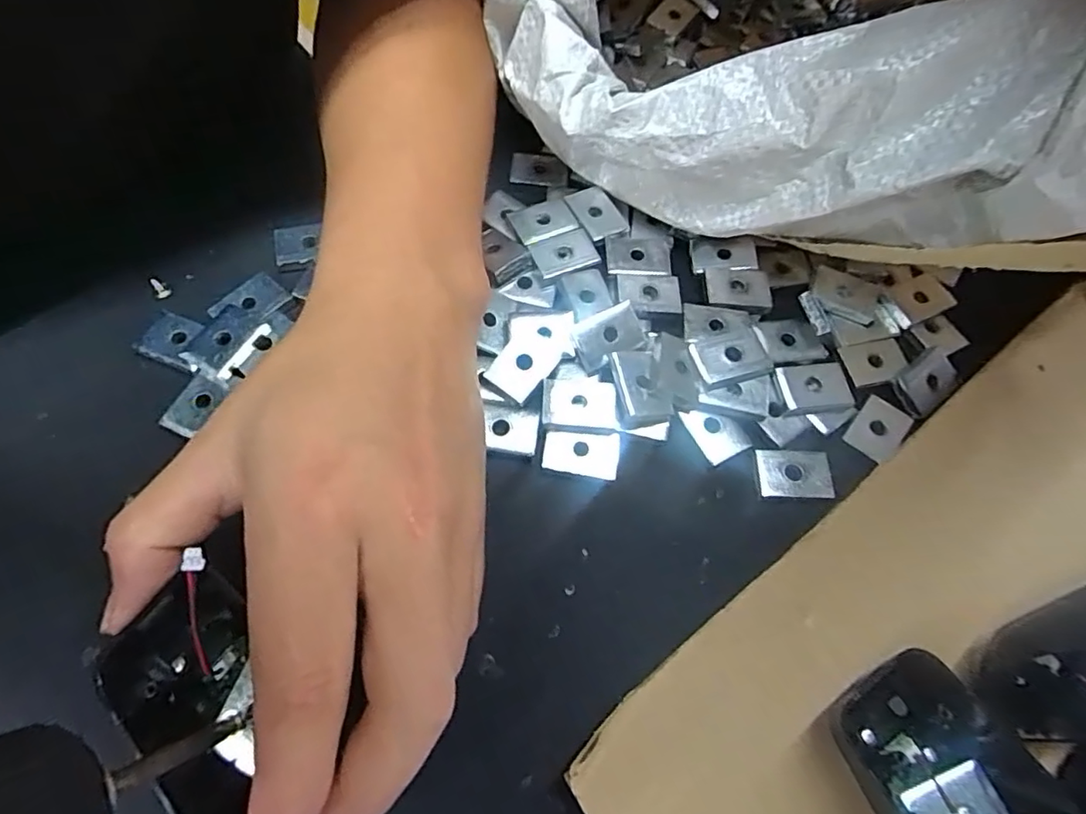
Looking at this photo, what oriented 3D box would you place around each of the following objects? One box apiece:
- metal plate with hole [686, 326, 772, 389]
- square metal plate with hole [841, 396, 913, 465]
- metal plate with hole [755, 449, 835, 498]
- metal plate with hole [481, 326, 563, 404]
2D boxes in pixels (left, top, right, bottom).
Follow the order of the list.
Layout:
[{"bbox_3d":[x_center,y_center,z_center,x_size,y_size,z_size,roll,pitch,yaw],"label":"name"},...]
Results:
[{"bbox_3d":[0.074,-0.020,0.232,0.029,0.007,0.020,-15,67,-11],"label":"metal plate with hole"},{"bbox_3d":[0.133,0.008,0.230,0.018,0.004,0.024,39,68,14],"label":"square metal plate with hole"},{"bbox_3d":[0.095,0.025,0.221,0.026,0.004,0.018,4,64,-2],"label":"metal plate with hole"},{"bbox_3d":[-0.008,-0.017,0.226,0.020,0.005,0.028,32,66,11],"label":"metal plate with hole"}]

